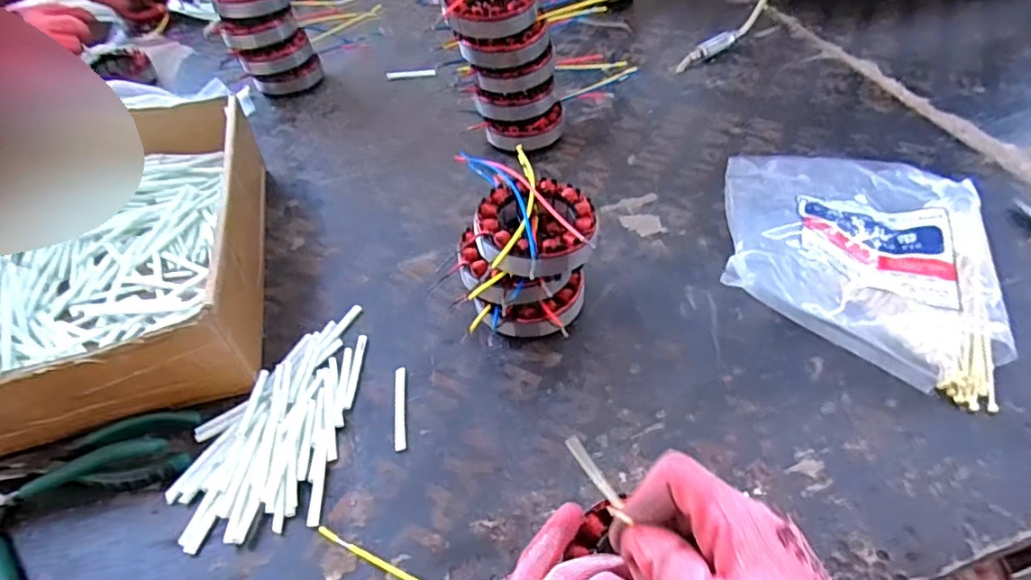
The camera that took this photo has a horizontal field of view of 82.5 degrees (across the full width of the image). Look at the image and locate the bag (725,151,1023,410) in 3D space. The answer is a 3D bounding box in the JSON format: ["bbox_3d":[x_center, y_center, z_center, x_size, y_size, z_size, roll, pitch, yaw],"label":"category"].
[{"bbox_3d":[0.276,-0.049,0.470,0.200,0.070,0.258,12,50,17],"label":"bag"}]

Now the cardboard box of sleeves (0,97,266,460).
[{"bbox_3d":[-0.350,-0.033,0.508,0.245,0.095,0.338,-15,48,-7],"label":"cardboard box of sleeves"}]

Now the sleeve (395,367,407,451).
[{"bbox_3d":[-0.083,0.084,0.425,0.008,0.004,0.066,-9,47,-1],"label":"sleeve"}]

